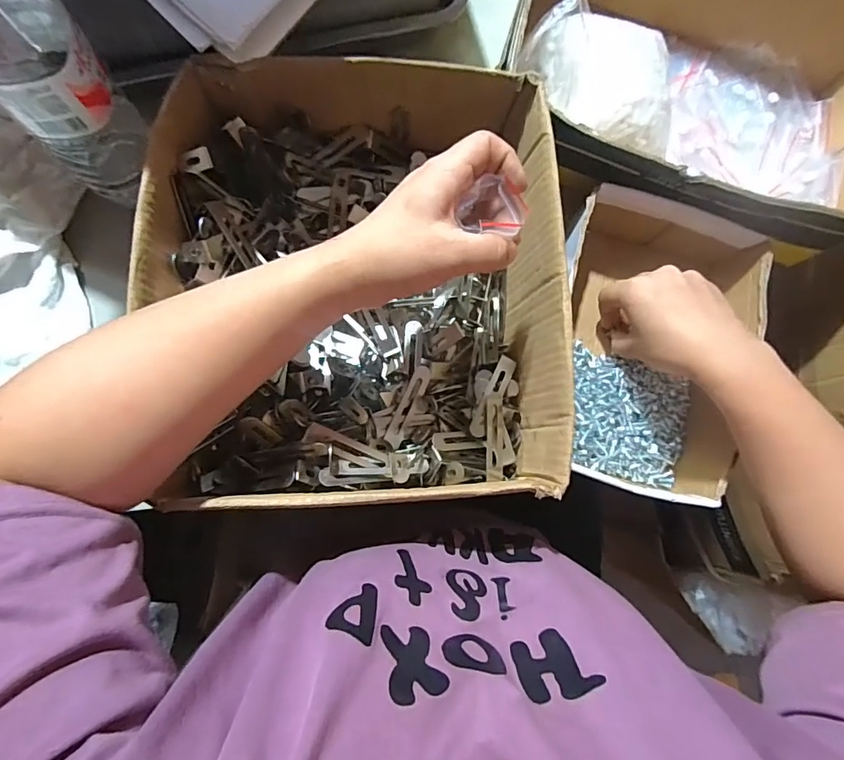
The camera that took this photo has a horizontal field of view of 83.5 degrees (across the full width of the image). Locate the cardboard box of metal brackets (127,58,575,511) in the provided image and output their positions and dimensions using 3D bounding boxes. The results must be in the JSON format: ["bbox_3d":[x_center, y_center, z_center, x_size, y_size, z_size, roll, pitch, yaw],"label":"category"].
[{"bbox_3d":[-0.046,-0.066,0.360,0.281,0.113,0.304,-1,84,-7],"label":"cardboard box of metal brackets"}]

